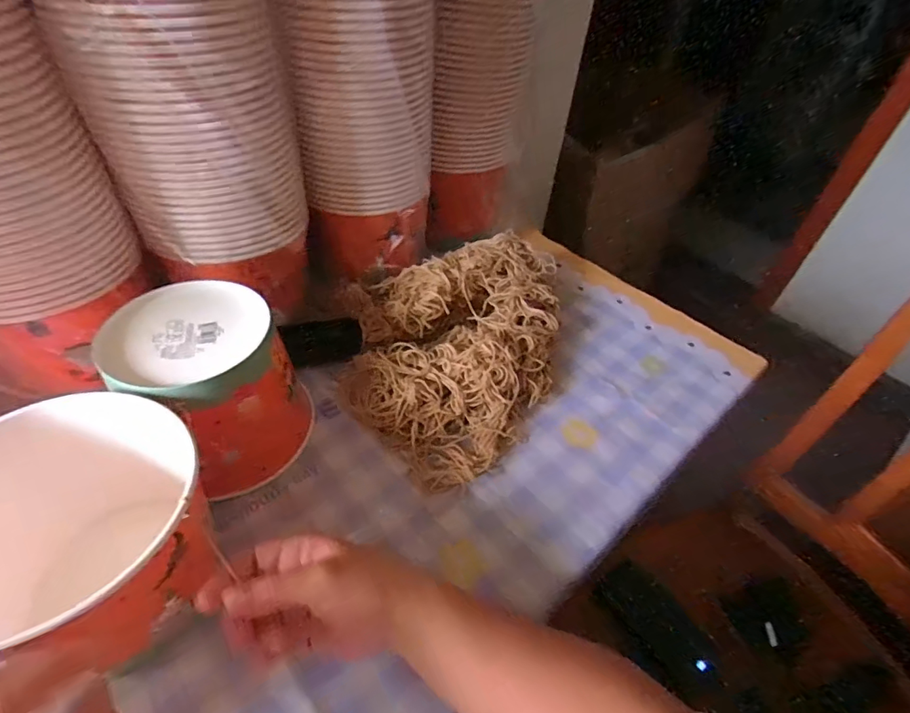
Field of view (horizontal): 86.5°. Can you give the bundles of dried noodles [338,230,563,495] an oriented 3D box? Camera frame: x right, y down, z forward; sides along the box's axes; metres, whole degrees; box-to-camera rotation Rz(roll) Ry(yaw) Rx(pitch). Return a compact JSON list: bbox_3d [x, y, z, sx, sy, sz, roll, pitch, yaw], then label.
[{"bbox_3d":[-0.002,-0.022,0.536,0.225,0.078,0.330,10,44,6],"label":"bundles of dried noodles"}]

